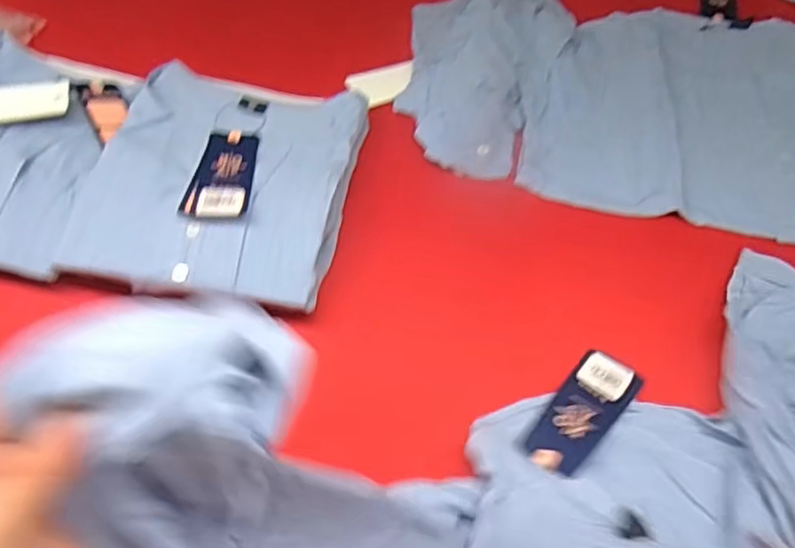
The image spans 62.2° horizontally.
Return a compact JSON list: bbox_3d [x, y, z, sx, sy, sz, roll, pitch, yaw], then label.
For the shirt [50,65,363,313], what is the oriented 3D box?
[{"bbox_3d":[-0.151,-0.088,0.593,0.210,0.046,0.260,9,50,3],"label":"shirt"}]

